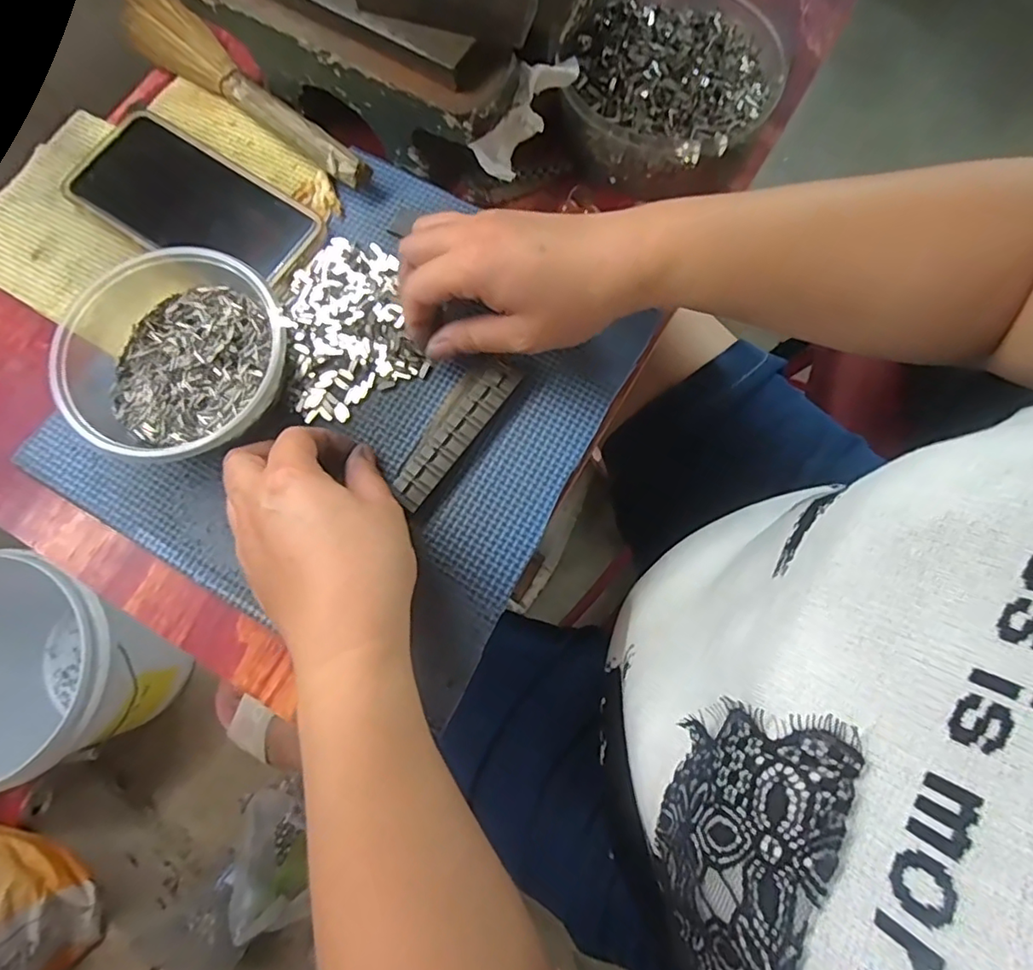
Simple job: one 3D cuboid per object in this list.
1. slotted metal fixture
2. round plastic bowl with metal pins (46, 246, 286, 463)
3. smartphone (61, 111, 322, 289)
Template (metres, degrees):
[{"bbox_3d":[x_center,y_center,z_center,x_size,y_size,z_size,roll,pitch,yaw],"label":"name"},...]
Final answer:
[{"bbox_3d":[-0.035,-0.030,0.321,0.028,0.012,0.095,33,77,8],"label":"slotted metal fixture"},{"bbox_3d":[-0.179,-0.061,0.309,0.113,0.046,0.109,0,75,0],"label":"round plastic bowl with metal pins"},{"bbox_3d":[-0.198,-0.172,0.353,0.152,0.006,0.073,31,77,8],"label":"smartphone"}]

